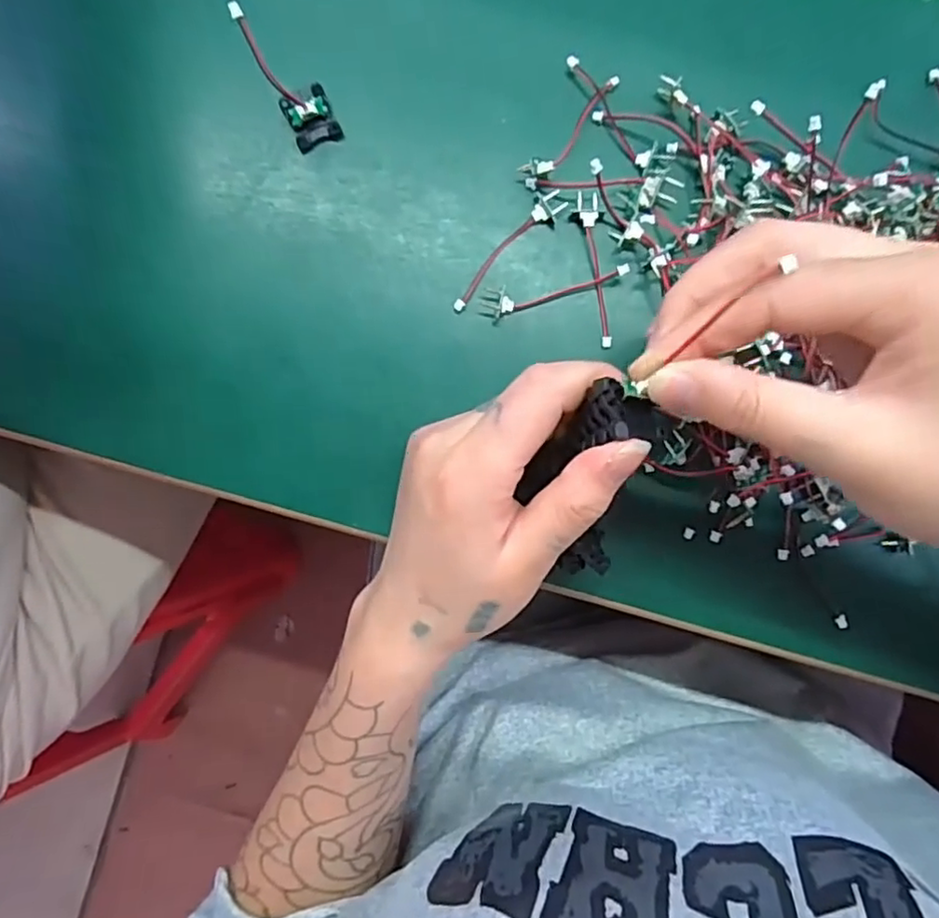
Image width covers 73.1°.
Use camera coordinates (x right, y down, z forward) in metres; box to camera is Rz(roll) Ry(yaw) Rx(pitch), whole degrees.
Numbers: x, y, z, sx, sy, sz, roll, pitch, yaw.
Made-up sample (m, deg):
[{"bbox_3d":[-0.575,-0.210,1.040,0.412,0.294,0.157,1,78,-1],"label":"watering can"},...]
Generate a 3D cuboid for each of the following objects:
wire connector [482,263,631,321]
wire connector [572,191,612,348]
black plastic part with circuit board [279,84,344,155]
[{"bbox_3d":[0.038,-0.074,0.280,0.068,0.009,0.015,-9,89,-1],"label":"wire connector"},{"bbox_3d":[0.055,-0.085,0.281,0.013,0.007,0.068,-7,89,-1],"label":"wire connector"},{"bbox_3d":[-0.070,-0.151,0.280,0.020,0.016,0.020,-25,90,-1],"label":"black plastic part with circuit board"}]

